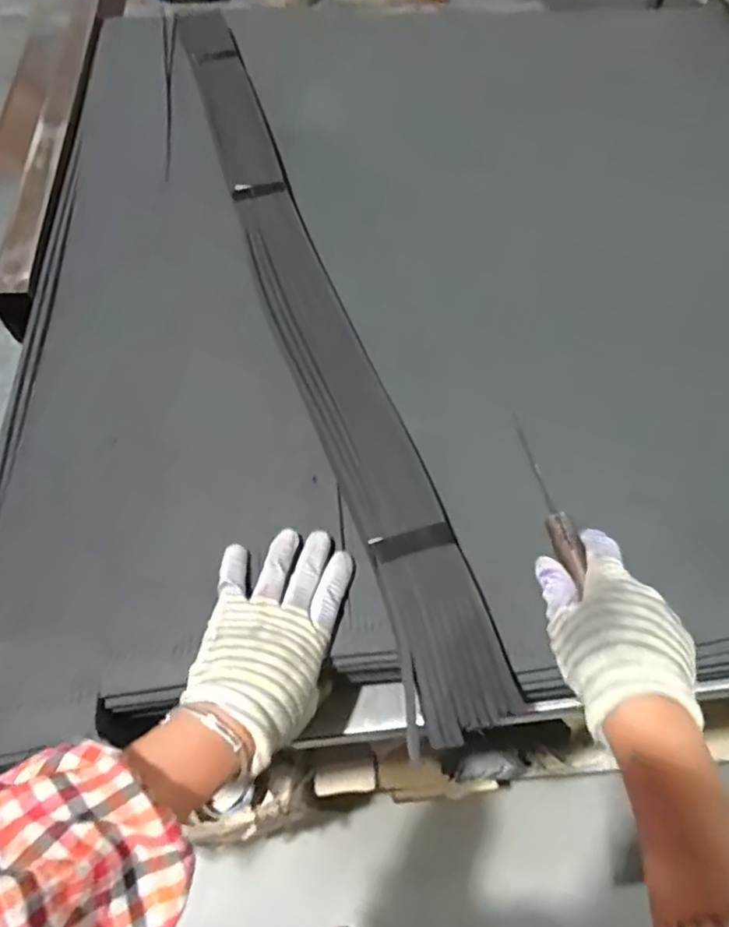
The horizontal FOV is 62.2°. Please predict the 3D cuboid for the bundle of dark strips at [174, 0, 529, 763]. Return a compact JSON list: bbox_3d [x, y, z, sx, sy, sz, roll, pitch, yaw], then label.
[{"bbox_3d":[-0.080,-0.217,0.631,0.077,0.030,0.952,-15,59,-10],"label":"bundle of dark strips"}]

